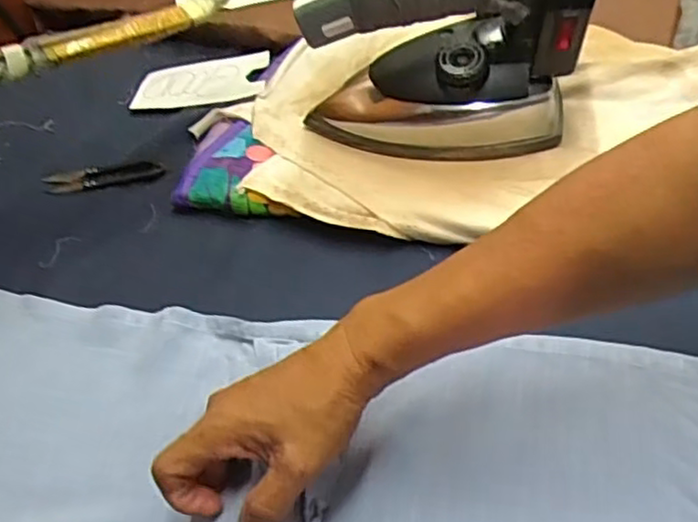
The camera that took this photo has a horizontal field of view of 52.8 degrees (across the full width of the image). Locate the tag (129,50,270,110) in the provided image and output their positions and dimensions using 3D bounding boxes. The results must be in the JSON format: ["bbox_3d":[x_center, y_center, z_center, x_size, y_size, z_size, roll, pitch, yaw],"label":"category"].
[{"bbox_3d":[-0.140,-0.167,0.658,0.126,0.006,0.068,-6,50,6],"label":"tag"}]

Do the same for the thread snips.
[{"bbox_3d":[-0.204,-0.071,0.584,0.099,0.006,0.027,-6,47,1],"label":"thread snips"}]

